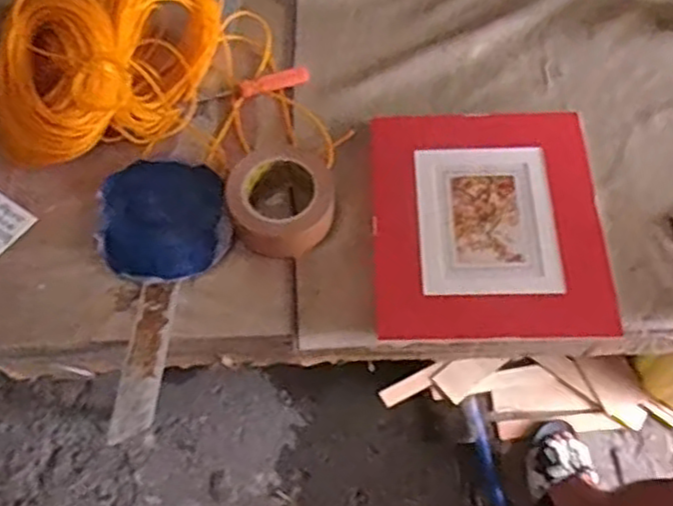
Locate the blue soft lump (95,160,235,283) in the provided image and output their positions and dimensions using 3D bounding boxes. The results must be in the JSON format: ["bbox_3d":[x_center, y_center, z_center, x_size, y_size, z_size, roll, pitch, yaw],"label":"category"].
[{"bbox_3d":[-0.192,-0.041,0.786,0.140,0.026,0.154,-14,67,-7],"label":"blue soft lump"}]

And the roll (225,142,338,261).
[{"bbox_3d":[-0.059,-0.058,0.773,0.115,0.054,0.119,0,66,-1],"label":"roll"}]

